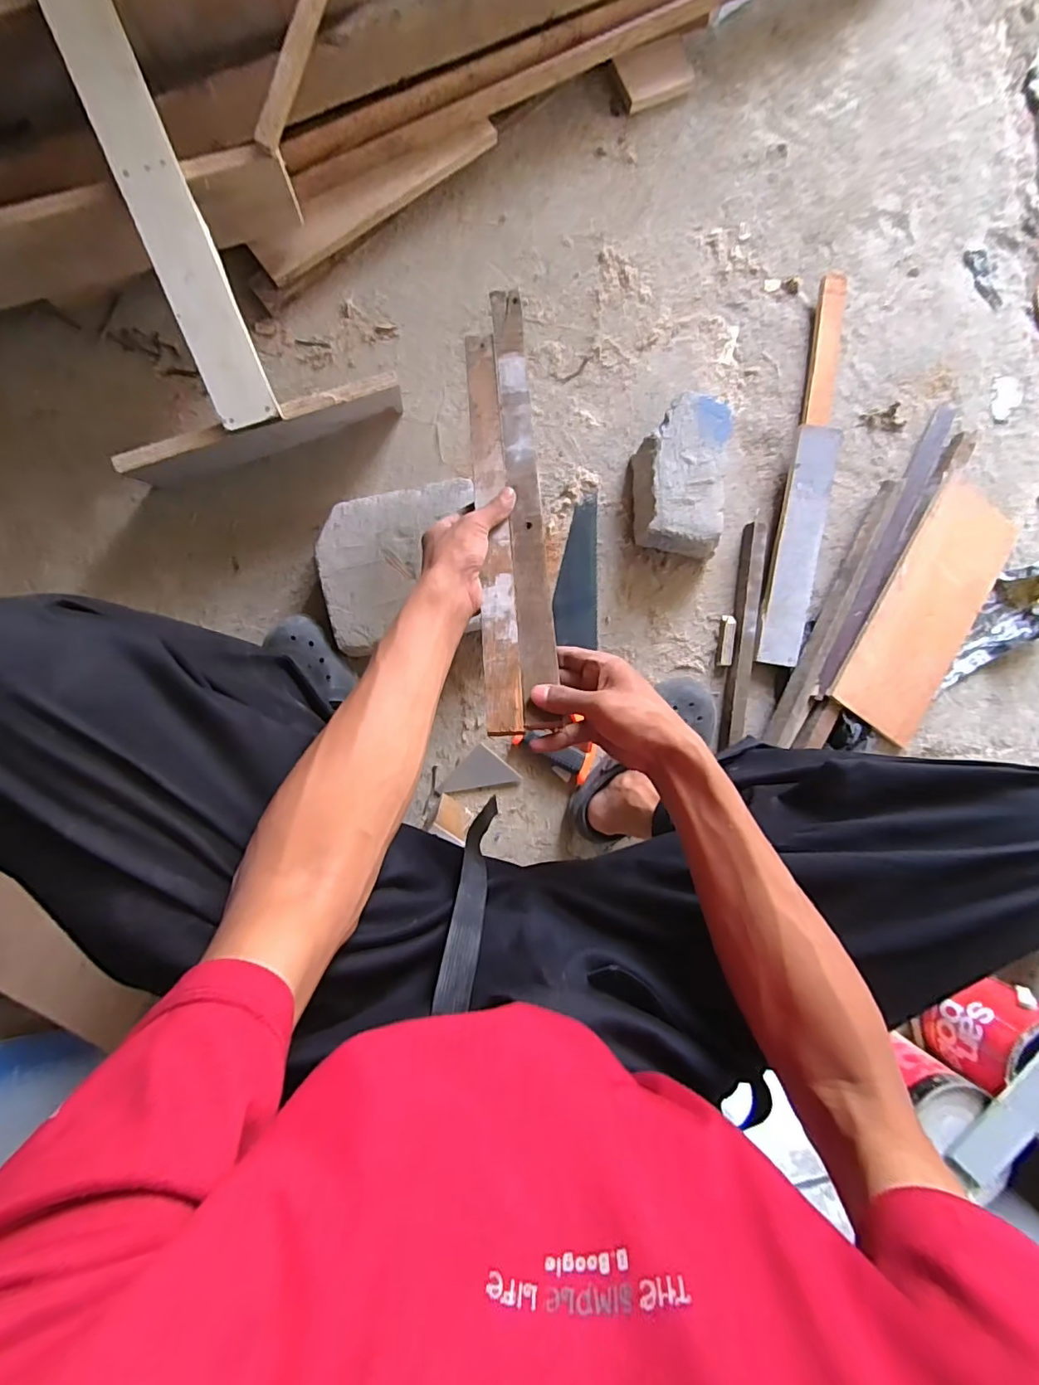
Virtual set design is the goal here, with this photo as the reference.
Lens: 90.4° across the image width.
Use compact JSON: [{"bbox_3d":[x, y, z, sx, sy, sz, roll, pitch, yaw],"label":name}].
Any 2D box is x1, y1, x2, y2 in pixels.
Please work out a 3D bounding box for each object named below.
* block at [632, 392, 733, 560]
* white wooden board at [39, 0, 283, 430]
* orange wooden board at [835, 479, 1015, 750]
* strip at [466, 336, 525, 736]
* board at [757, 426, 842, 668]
[{"bbox_3d":[0.234,-0.313,0.759,0.120,0.079,0.216,4,89,-5],"label":"block"},{"bbox_3d":[-0.405,-0.560,0.571,0.071,0.015,0.500,-22,102,-9],"label":"white wooden board"},{"bbox_3d":[0.644,-0.123,0.806,0.188,0.018,0.399,31,90,-19],"label":"orange wooden board"},{"bbox_3d":[-0.026,-0.177,0.495,0.031,0.007,0.445,-2,71,-5],"label":"strip"},{"bbox_3d":[0.419,-0.217,0.775,0.061,0.015,0.349,10,94,14],"label":"board"}]

